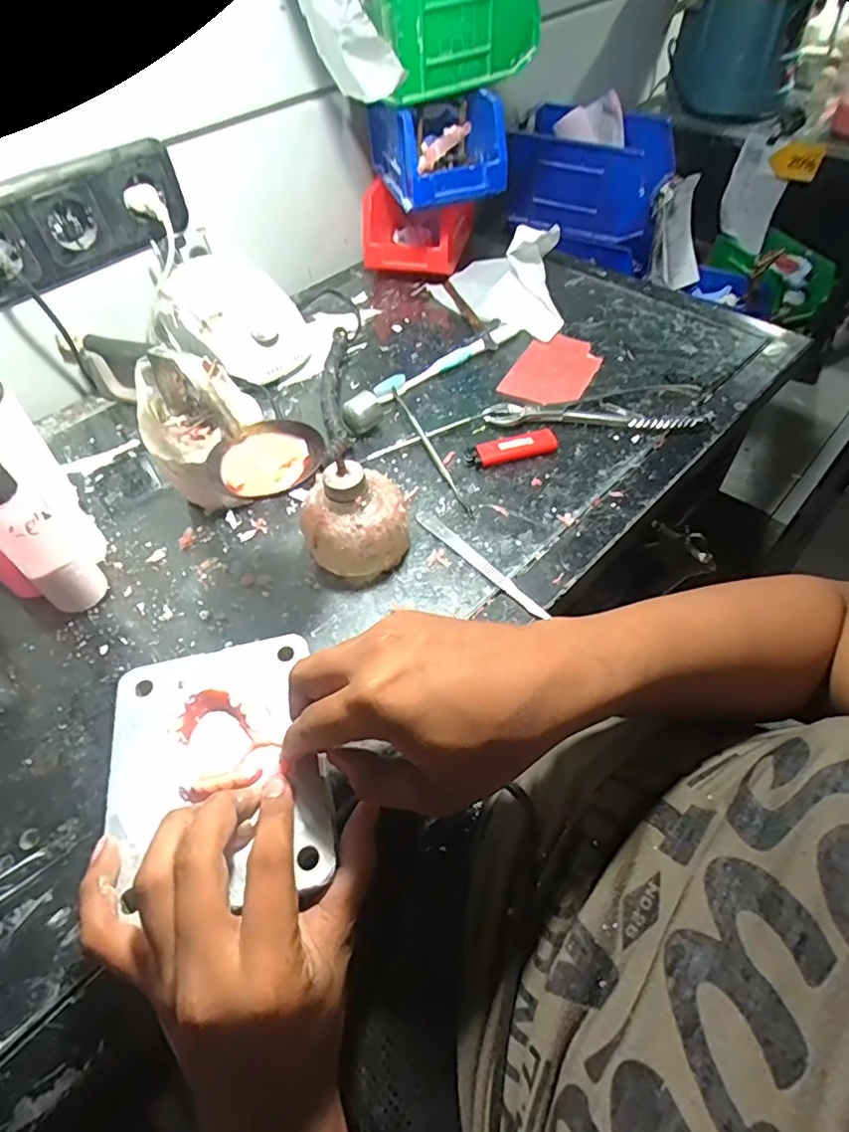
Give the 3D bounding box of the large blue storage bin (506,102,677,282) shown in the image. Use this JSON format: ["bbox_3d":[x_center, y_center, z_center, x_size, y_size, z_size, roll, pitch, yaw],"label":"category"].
[{"bbox_3d":[0.250,-0.559,0.846,0.222,0.144,0.141,27,59,20],"label":"large blue storage bin"}]

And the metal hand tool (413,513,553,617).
[{"bbox_3d":[0.040,-0.003,0.424,0.013,0.004,0.132,-36,60,-22],"label":"metal hand tool"}]

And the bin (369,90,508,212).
[{"bbox_3d":[0.009,-0.439,0.593,0.109,0.078,0.147,-15,54,-9],"label":"bin"}]

